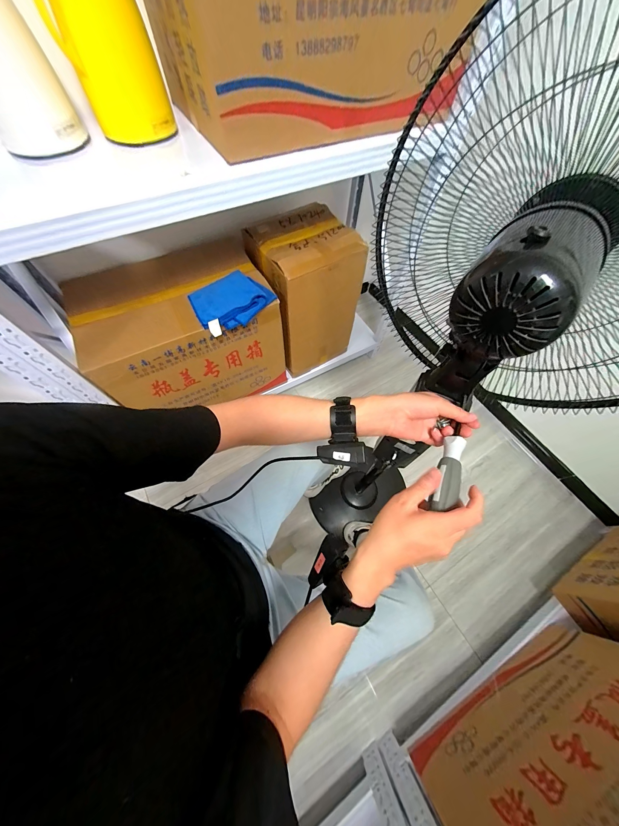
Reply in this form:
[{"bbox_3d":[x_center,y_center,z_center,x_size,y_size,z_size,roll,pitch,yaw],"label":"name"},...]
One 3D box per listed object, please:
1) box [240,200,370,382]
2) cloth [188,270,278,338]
[{"bbox_3d":[-0.019,-0.438,1.029,0.314,0.470,0.268,-26,67,-13],"label":"box"},{"bbox_3d":[-0.235,-0.342,0.786,0.224,0.037,0.195,-33,68,-16],"label":"cloth"}]

